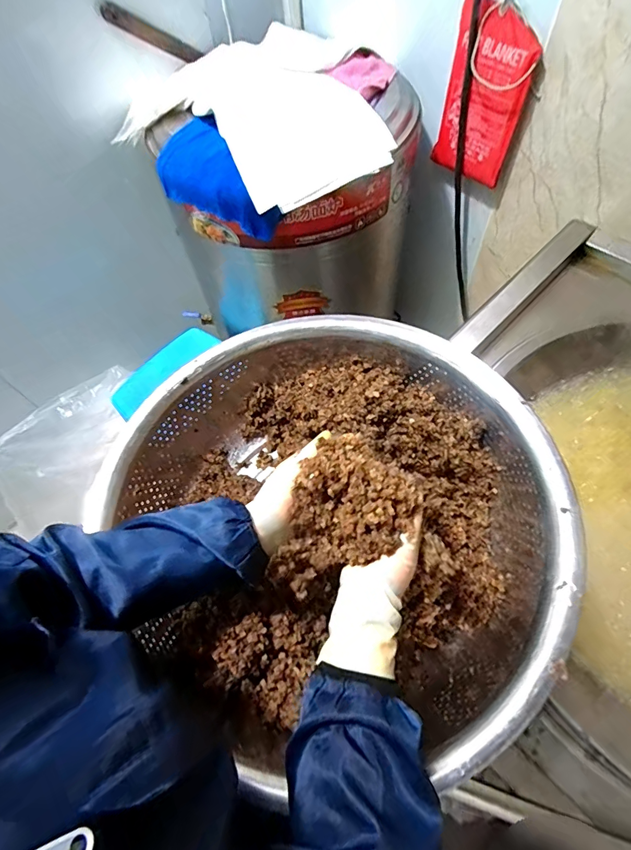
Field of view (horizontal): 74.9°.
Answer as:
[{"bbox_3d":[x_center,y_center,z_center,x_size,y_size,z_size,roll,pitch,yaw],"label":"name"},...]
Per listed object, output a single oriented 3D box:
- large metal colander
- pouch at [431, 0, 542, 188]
[{"bbox_3d":[0.022,0.103,0.562,0.537,0.162,0.505,8,62,9],"label":"large metal colander"},{"bbox_3d":[0.355,-0.691,0.888,0.048,0.292,0.179,-36,64,-15],"label":"pouch"}]

